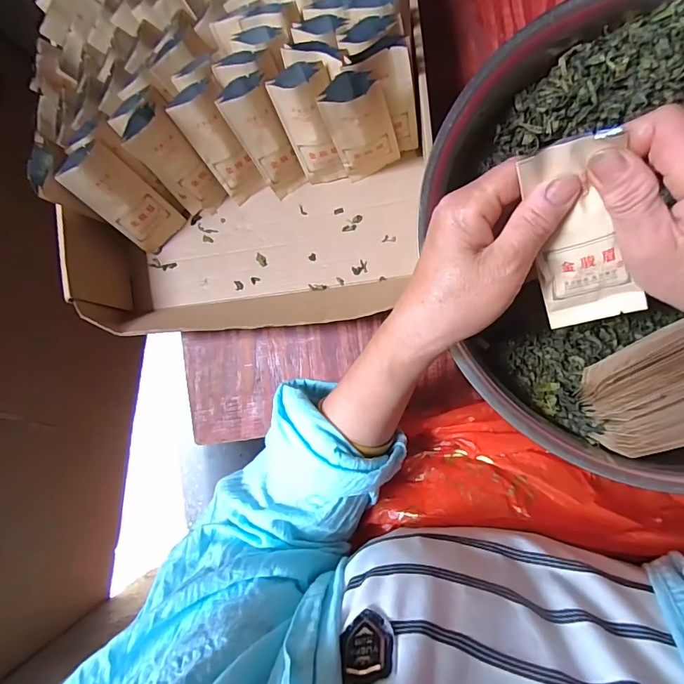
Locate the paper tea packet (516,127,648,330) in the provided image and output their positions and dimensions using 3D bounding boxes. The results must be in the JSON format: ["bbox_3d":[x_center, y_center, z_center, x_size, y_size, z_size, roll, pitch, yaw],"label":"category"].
[{"bbox_3d":[0.133,-0.058,0.242,0.049,0.007,0.106,-14,119,27],"label":"paper tea packet"}]

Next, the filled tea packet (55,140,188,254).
[{"bbox_3d":[-0.197,-0.129,0.398,0.048,0.110,0.022,-33,61,6],"label":"filled tea packet"}]

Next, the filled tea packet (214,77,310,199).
[{"bbox_3d":[-0.065,-0.176,0.383,0.039,0.107,0.023,-21,59,8],"label":"filled tea packet"}]

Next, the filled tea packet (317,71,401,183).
[{"bbox_3d":[0.017,-0.179,0.363,0.048,0.107,0.031,-26,83,7],"label":"filled tea packet"}]

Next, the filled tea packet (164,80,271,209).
[{"bbox_3d":[-0.108,-0.174,0.391,0.037,0.110,0.019,-21,58,8],"label":"filled tea packet"}]

